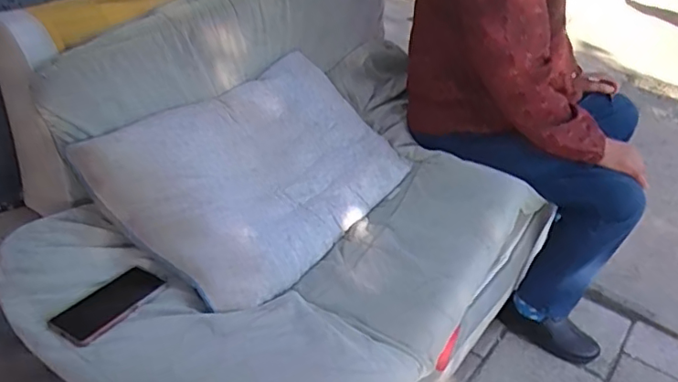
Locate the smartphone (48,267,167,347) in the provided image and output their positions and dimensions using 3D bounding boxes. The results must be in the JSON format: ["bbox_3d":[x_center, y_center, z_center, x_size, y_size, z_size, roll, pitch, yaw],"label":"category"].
[{"bbox_3d":[-0.341,0.169,0.826,0.081,0.014,0.164,19,34,22],"label":"smartphone"}]

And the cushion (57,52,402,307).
[{"bbox_3d":[-0.148,-0.046,1.109,0.410,0.109,0.602,45,42,8],"label":"cushion"}]

